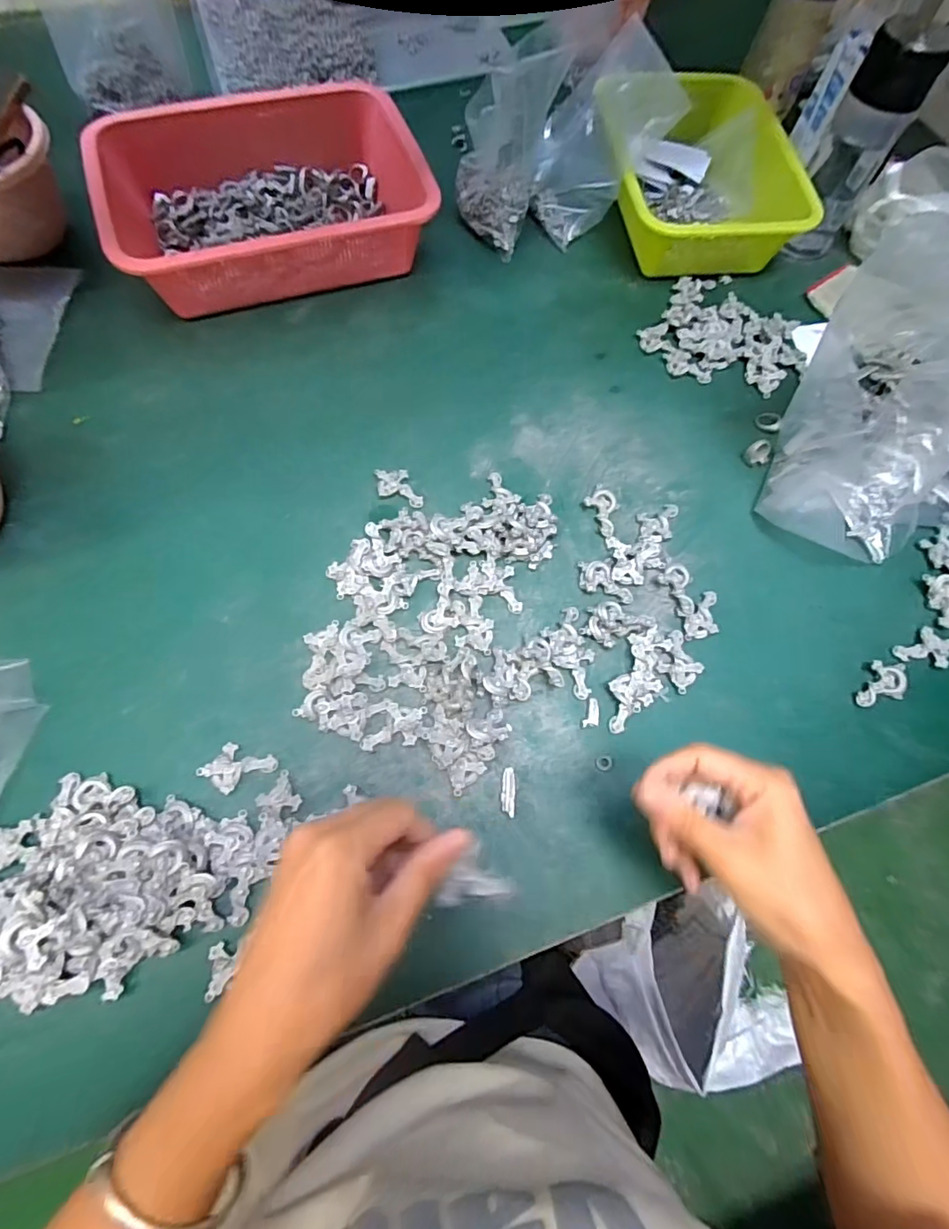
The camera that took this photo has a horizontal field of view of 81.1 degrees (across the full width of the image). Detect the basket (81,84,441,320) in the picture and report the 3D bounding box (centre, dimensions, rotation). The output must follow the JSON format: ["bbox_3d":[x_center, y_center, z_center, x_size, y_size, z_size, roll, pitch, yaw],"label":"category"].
[{"bbox_3d":[-0.211,-0.429,0.569,0.300,0.083,0.225,-19,70,-10],"label":"basket"}]

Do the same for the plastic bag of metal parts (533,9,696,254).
[{"bbox_3d":[0.137,-0.514,0.603,0.132,0.127,0.170,4,68,-1],"label":"plastic bag of metal parts"}]

